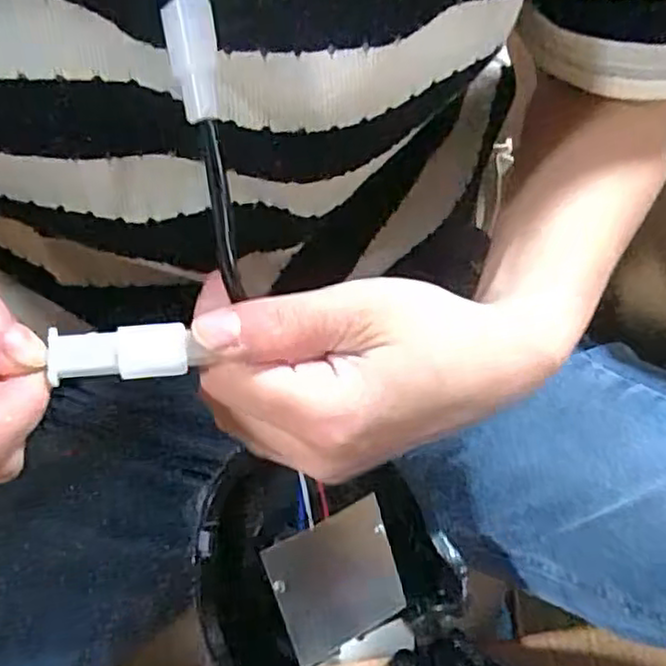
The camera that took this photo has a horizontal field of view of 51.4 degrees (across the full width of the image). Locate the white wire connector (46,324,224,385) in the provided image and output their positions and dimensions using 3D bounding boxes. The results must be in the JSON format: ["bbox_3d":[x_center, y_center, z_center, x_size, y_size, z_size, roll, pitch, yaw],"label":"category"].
[{"bbox_3d":[-0.058,0.005,0.191,0.038,0.009,0.013,-2,49,-14],"label":"white wire connector"}]

